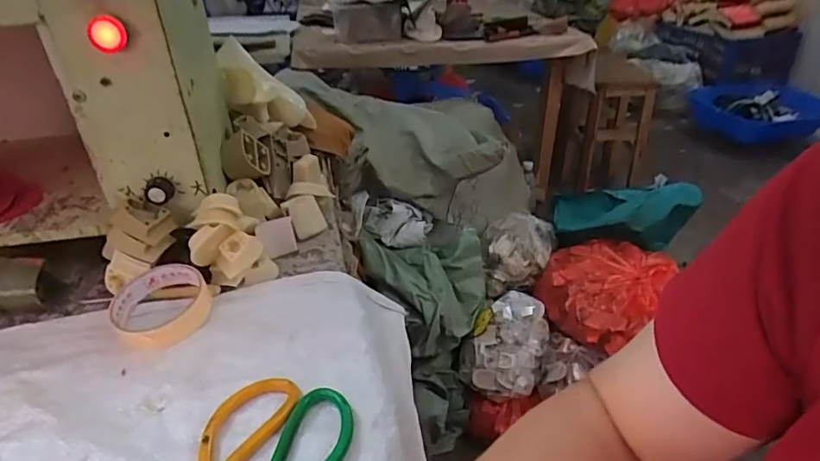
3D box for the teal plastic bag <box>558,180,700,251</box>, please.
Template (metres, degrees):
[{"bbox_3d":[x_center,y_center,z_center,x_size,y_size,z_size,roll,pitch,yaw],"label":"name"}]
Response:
[{"bbox_3d":[0.534,-0.043,1.354,0.372,0.135,0.185,-7,32,-12],"label":"teal plastic bag"}]

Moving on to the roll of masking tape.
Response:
[{"bbox_3d":[-0.230,0.066,0.485,0.084,0.031,0.095,-18,35,-24],"label":"roll of masking tape"}]

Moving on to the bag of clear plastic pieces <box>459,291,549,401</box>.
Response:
[{"bbox_3d":[0.214,0.248,1.159,0.161,0.136,0.198,14,34,21],"label":"bag of clear plastic pieces"}]

